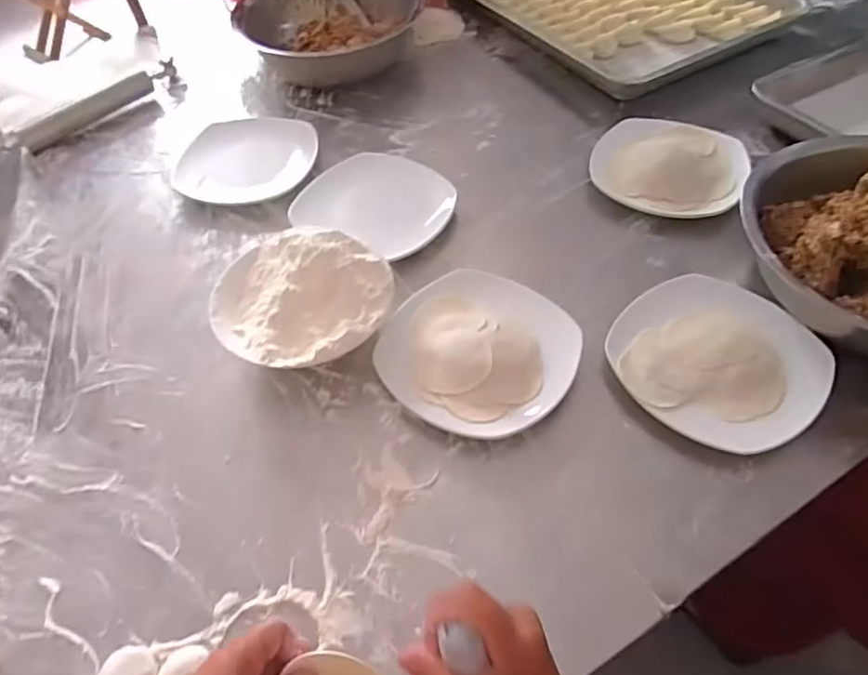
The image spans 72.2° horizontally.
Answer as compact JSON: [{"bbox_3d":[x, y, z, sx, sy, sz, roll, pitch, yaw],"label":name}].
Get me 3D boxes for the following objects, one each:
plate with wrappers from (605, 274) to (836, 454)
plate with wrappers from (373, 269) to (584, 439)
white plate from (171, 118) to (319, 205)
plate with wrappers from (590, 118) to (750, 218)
[{"bbox_3d":[0.264,0.020,0.562,0.171,0.028,0.179,-38,62,-22],"label":"plate with wrappers"},{"bbox_3d":[0.044,0.007,0.572,0.173,0.034,0.171,33,62,23],"label":"plate with wrappers"},{"bbox_3d":[-0.246,-0.236,0.783,0.176,0.022,0.176,6,55,7],"label":"white plate"},{"bbox_3d":[0.287,-0.218,0.731,0.178,0.035,0.164,32,62,22],"label":"plate with wrappers"}]

